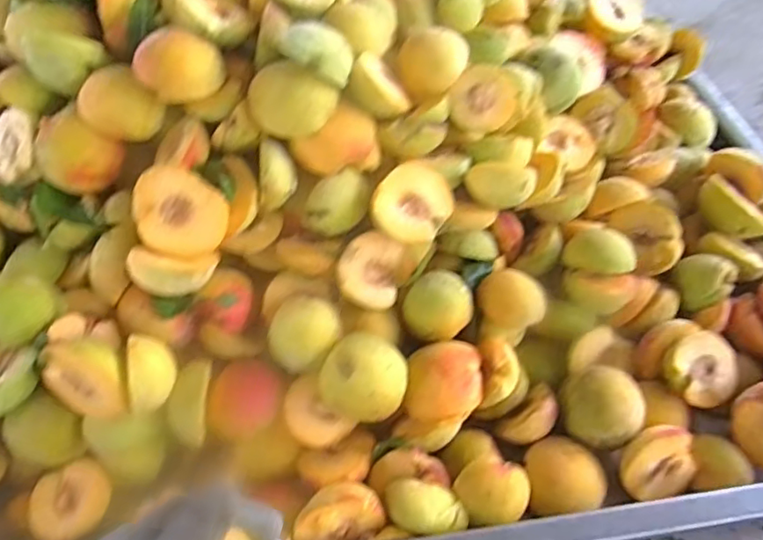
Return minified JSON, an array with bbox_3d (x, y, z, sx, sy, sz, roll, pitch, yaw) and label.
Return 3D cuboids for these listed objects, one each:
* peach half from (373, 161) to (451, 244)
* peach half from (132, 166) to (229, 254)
[{"bbox_3d":[0.025,-0.055,0.477,0.062,0.022,0.065,30,79,-8],"label":"peach half"},{"bbox_3d":[-0.160,-0.048,0.461,0.066,0.073,0.034,-48,14,11],"label":"peach half"}]

